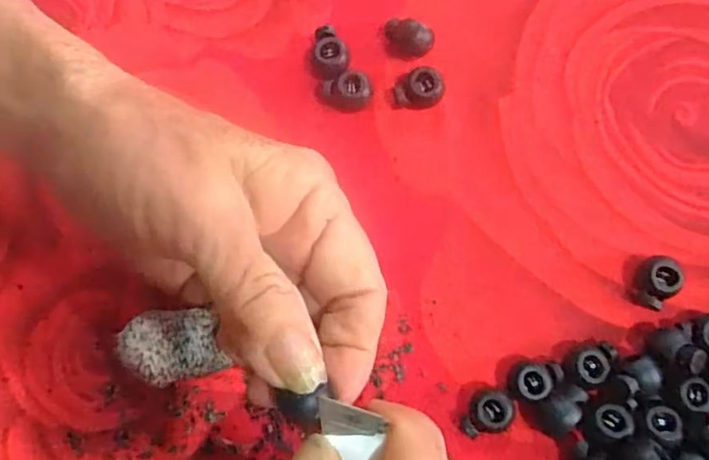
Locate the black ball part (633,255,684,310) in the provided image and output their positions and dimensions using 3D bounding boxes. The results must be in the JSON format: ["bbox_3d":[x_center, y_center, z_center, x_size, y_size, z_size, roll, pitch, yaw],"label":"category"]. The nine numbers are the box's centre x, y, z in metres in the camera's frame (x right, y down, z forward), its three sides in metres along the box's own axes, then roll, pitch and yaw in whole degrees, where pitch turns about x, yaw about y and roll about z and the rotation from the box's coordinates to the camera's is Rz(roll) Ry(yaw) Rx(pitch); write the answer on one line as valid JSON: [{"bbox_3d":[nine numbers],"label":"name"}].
[{"bbox_3d":[0.110,0.020,0.218,0.014,0.013,0.019,4,80,2],"label":"black ball part"}]

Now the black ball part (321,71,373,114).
[{"bbox_3d":[-0.003,-0.053,0.233,0.020,0.012,0.011,0,80,1],"label":"black ball part"}]

